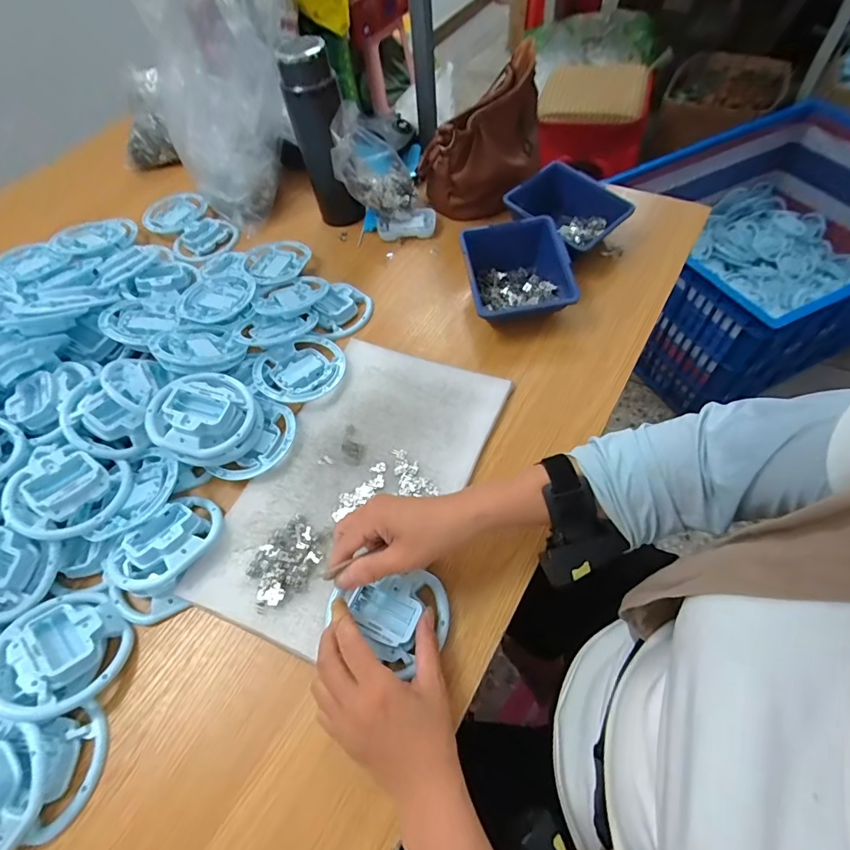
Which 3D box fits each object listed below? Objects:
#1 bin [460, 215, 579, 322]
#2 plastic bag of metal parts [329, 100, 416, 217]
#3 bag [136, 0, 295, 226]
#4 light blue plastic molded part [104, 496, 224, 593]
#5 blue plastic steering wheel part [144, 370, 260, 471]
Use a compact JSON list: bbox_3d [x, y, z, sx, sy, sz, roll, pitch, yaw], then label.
[{"bbox_3d":[0.114,-0.185,0.567,0.120,0.062,0.137,-8,59,-2],"label":"bin"},{"bbox_3d":[-0.071,-0.386,0.664,0.116,0.132,0.105,-7,59,-1],"label":"plastic bag of metal parts"},{"bbox_3d":[-0.297,-0.517,0.640,0.168,0.323,0.209,26,64,17],"label":"bag"},{"bbox_3d":[-0.247,0.112,0.429,0.072,0.031,0.102,35,67,21],"label":"light blue plastic molded part"},{"bbox_3d":[-0.230,-0.010,0.475,0.106,0.038,0.107,-36,89,-27],"label":"blue plastic steering wheel part"}]

